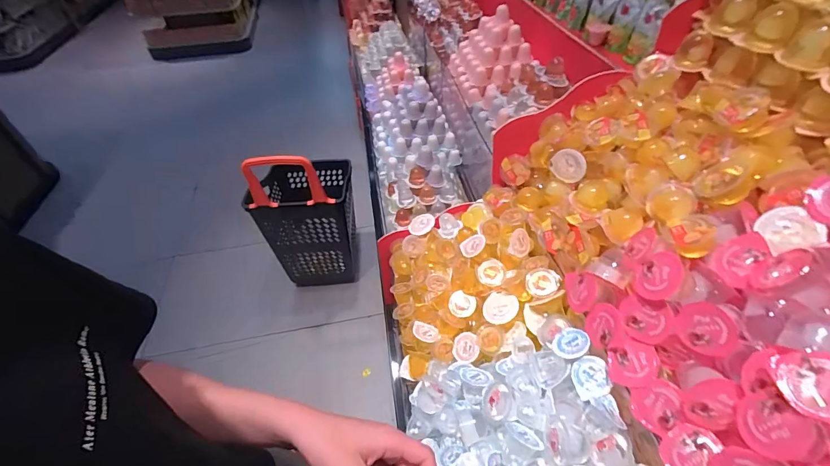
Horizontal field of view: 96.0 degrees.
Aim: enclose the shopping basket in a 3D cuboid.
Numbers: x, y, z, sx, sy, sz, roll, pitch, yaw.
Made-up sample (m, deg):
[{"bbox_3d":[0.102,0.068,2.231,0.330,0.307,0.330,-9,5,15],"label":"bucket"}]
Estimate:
[{"bbox_3d":[-0.478,-0.118,1.695,0.372,0.820,0.477,-5,45,-3],"label":"shopping basket"}]

